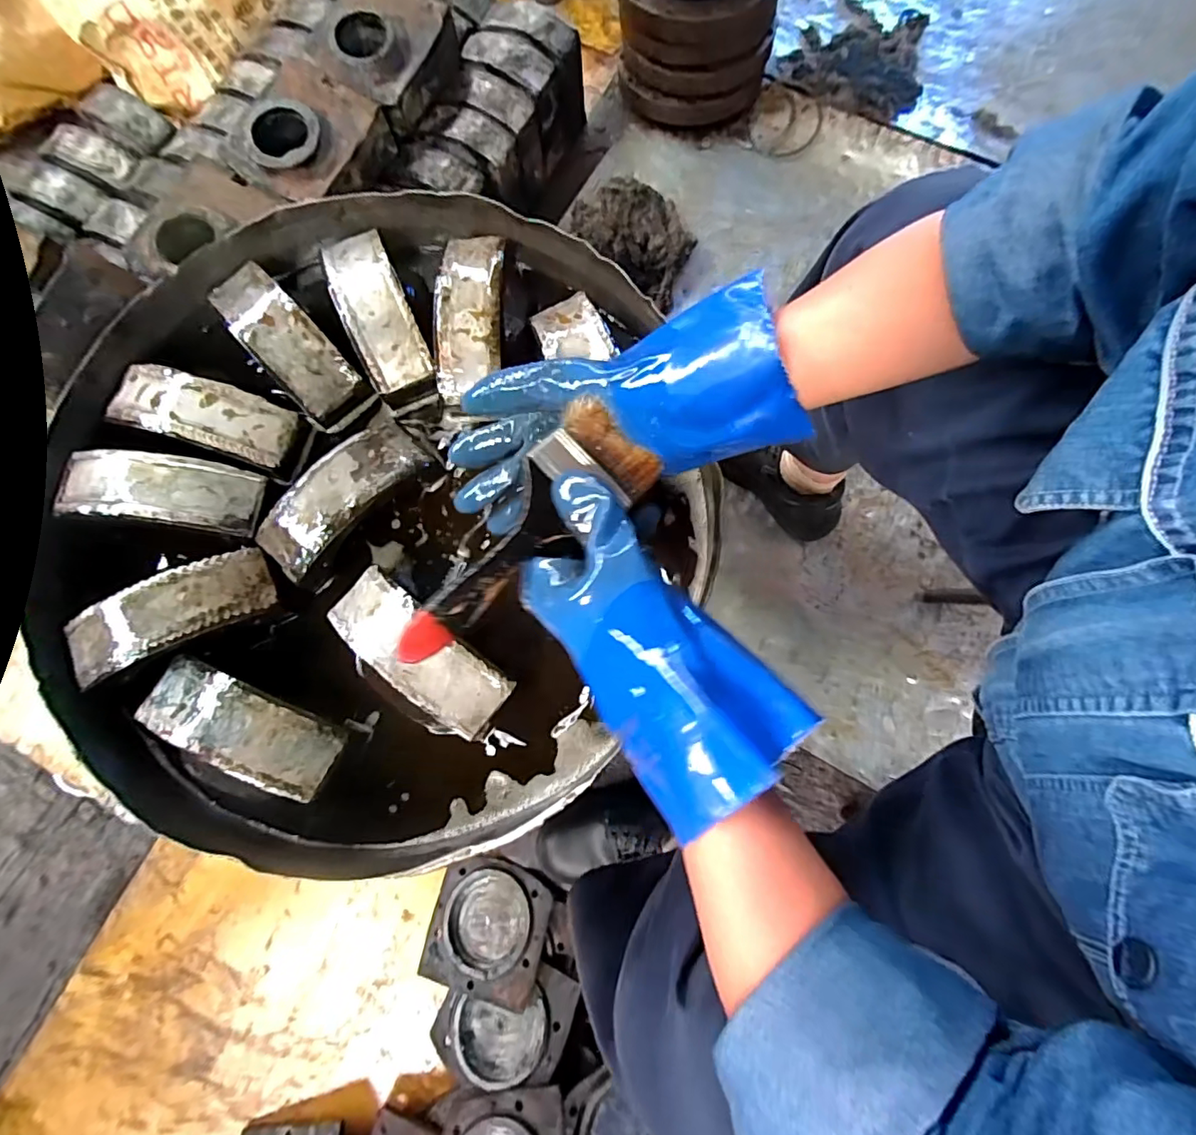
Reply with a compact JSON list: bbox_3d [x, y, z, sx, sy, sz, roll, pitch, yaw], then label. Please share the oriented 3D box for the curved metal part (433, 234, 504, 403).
[{"bbox_3d":[-0.116,-0.228,0.490,0.060,0.035,0.150,1,78,0],"label":"curved metal part"}]

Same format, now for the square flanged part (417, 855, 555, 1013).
[{"bbox_3d":[-0.151,0.492,0.744,0.162,0.013,0.155,4,57,18],"label":"square flanged part"}]

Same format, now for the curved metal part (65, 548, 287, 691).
[{"bbox_3d":[-0.355,0.040,0.444,0.160,0.033,0.062,-23,79,-5],"label":"curved metal part"}]

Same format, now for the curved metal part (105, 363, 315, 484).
[{"bbox_3d":[-0.357,-0.137,0.498,0.157,0.057,0.062,17,79,3],"label":"curved metal part"}]

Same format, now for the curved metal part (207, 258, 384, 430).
[{"bbox_3d":[-0.288,-0.207,0.502,0.061,0.040,0.161,-42,94,-8],"label":"curved metal part"}]

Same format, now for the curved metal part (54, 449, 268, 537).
[{"bbox_3d":[-0.370,-0.065,0.462,0.143,0.031,0.059,6,78,1],"label":"curved metal part"}]

